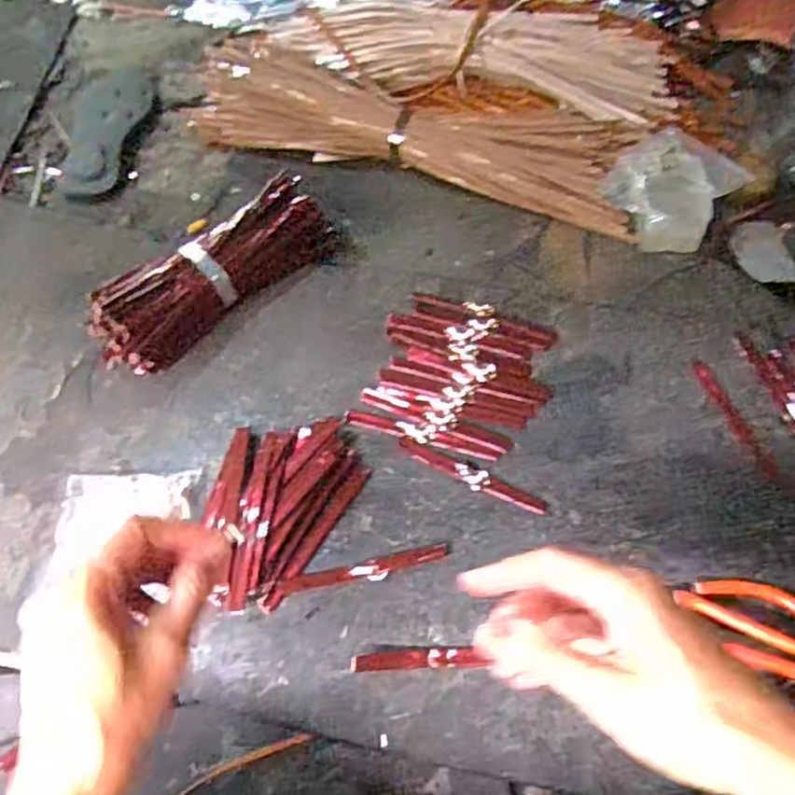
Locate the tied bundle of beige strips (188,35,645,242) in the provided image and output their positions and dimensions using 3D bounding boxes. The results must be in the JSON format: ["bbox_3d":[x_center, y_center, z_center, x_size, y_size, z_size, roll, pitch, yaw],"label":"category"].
[{"bbox_3d":[0.015,-0.319,0.804,0.530,0.049,0.139,16,63,12],"label":"tied bundle of beige strips"}]

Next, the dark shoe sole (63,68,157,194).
[{"bbox_3d":[-0.369,-0.343,0.877,0.098,0.013,0.235,-3,61,2],"label":"dark shoe sole"}]

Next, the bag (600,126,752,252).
[{"bbox_3d":[0.293,-0.225,0.745,0.123,0.042,0.120,-38,65,-16],"label":"bag"}]

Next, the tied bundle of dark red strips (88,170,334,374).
[{"bbox_3d":[-0.184,-0.121,0.701,0.260,0.062,0.092,-34,66,-12],"label":"tied bundle of dark red strips"}]

